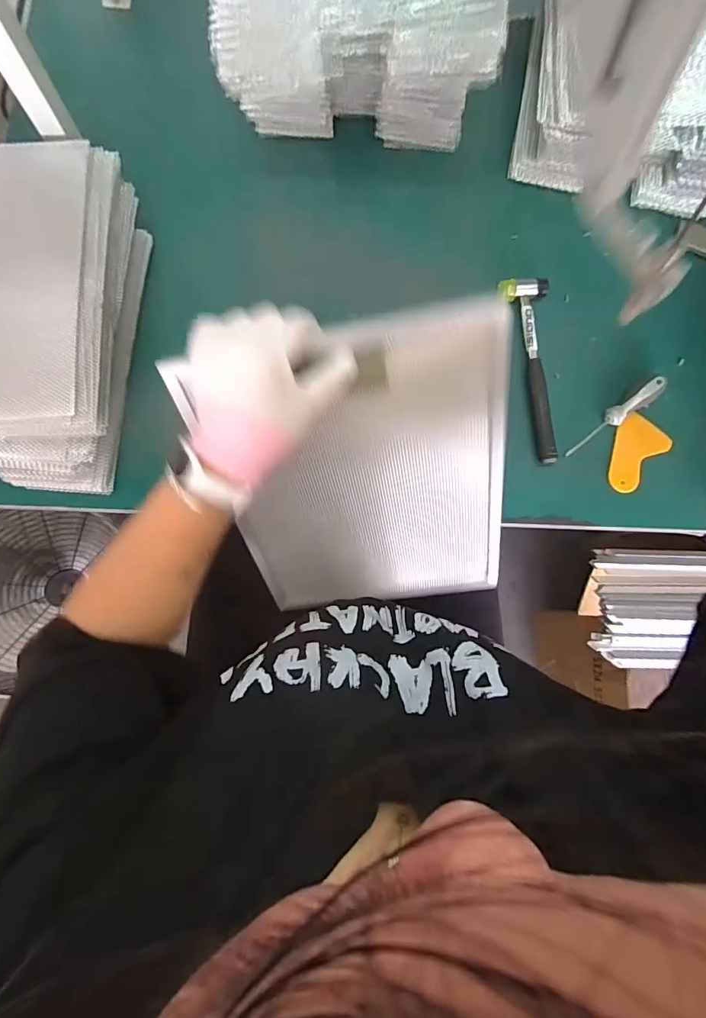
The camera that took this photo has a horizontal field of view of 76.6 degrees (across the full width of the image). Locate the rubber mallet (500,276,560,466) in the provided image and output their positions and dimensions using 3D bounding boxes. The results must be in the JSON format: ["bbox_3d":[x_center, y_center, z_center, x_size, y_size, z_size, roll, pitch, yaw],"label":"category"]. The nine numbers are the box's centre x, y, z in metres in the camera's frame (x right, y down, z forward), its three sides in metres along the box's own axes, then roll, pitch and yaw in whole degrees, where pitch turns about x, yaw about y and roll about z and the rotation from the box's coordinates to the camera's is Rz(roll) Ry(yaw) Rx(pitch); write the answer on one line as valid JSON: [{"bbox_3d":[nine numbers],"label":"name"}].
[{"bbox_3d":[0.235,-0.178,0.566,0.053,0.020,0.245,-7,81,-3],"label":"rubber mallet"}]

